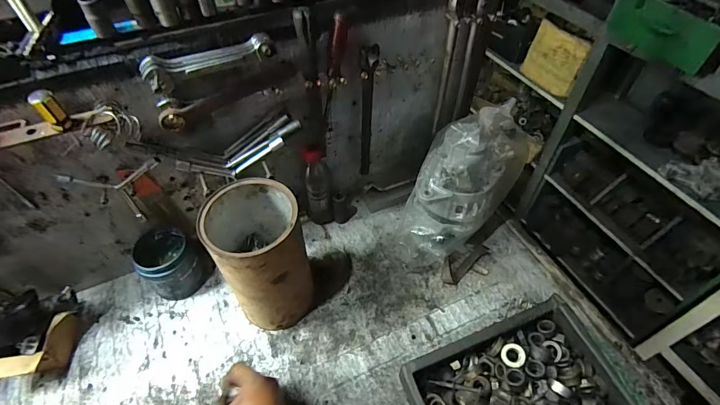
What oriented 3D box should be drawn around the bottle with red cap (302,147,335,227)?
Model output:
[{"bbox_3d":[-0.077,-0.034,0.725,0.049,0.183,0.049,-5,50,-4],"label":"bottle with red cap"}]

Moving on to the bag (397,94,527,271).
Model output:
[{"bbox_3d":[0.158,-0.007,0.659,0.107,0.284,0.123,34,29,26],"label":"bag"}]

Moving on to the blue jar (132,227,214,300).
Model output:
[{"bbox_3d":[-0.326,0.108,0.667,0.079,0.105,0.083,0,49,0],"label":"blue jar"}]

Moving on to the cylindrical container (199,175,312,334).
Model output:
[{"bbox_3d":[-0.147,0.090,0.590,0.120,0.234,0.128,0,49,0],"label":"cylindrical container"}]

